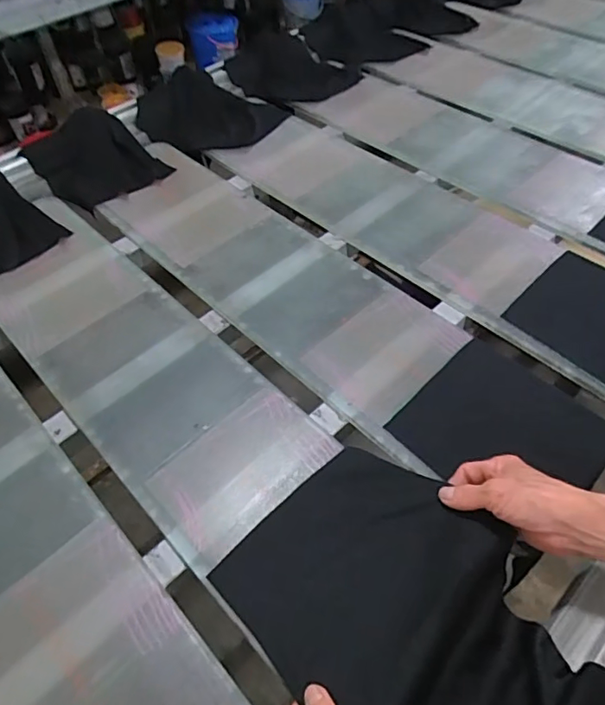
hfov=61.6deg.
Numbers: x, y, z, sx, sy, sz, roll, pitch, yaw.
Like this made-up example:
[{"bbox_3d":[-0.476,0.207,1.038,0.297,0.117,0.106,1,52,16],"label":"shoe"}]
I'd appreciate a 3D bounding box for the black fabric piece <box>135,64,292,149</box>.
[{"bbox_3d":[-0.177,-0.464,0.957,0.276,0.062,0.208,27,58,22],"label":"black fabric piece"}]

